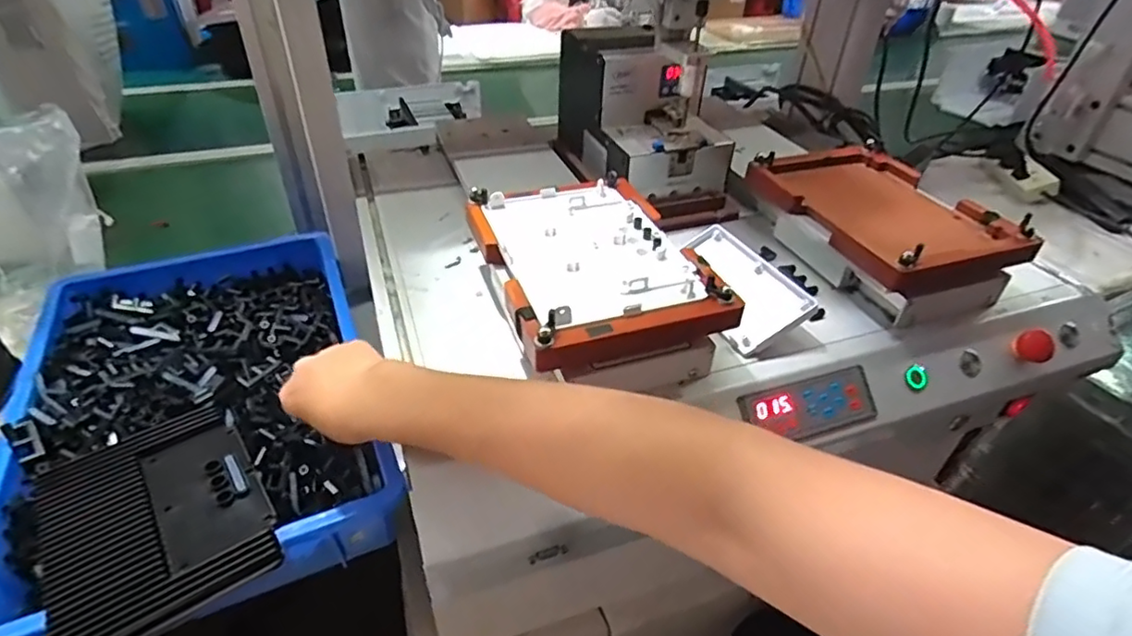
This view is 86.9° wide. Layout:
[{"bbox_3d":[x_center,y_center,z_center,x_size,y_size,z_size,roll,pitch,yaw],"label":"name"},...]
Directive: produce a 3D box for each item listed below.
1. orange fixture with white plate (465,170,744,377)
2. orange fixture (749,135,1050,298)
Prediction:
[{"bbox_3d":[0.018,-0.034,0.499,0.159,0.071,0.221,-11,40,-17],"label":"orange fixture with white plate"},{"bbox_3d":[0.305,-0.102,0.584,0.168,0.041,0.220,-12,41,-18],"label":"orange fixture"}]

